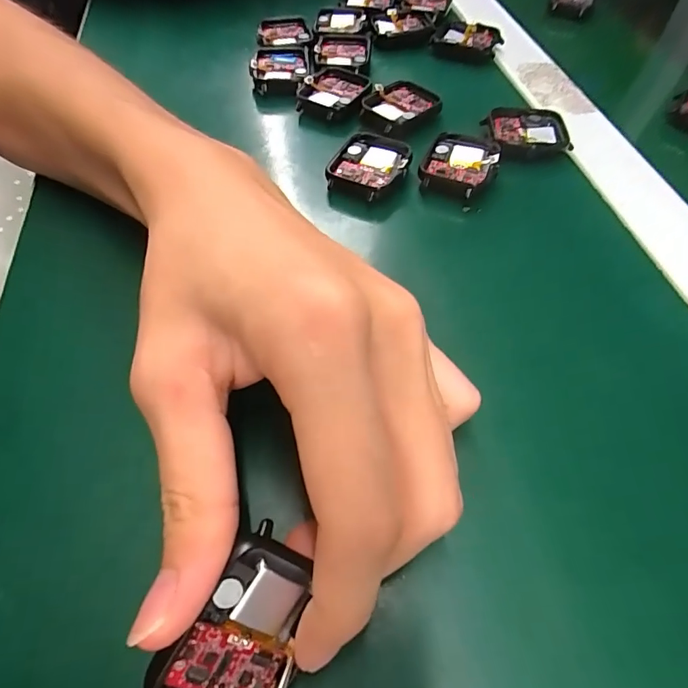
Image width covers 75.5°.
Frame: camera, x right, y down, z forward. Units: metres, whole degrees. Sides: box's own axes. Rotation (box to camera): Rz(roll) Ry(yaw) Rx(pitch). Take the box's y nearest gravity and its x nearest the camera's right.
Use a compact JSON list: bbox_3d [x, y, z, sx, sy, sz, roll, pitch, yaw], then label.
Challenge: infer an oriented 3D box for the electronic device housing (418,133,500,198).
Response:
[{"bbox_3d":[0.062,-0.098,0.236,0.037,0.006,0.046,19,58,11],"label":"electronic device housing"}]

